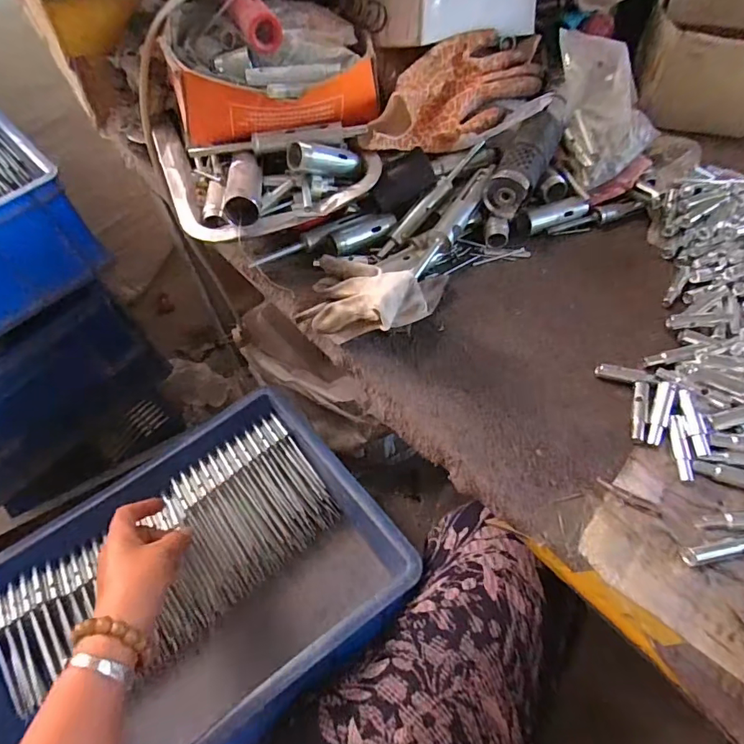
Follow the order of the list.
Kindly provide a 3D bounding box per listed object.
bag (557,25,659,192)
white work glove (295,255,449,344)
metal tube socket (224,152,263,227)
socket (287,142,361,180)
[{"bbox_3d":[0.219,-0.262,0.458,0.080,0.029,0.137,-29,90,19],"label":"bag"},{"bbox_3d":[0.003,-0.066,0.386,0.116,0.054,0.087,8,60,6],"label":"white work glove"},{"bbox_3d":[-0.111,-0.162,0.398,0.028,0.035,0.077,-8,60,-3],"label":"metal tube socket"},{"bbox_3d":[-0.040,-0.187,0.410,0.068,0.024,0.025,-9,56,-37],"label":"socket"}]

